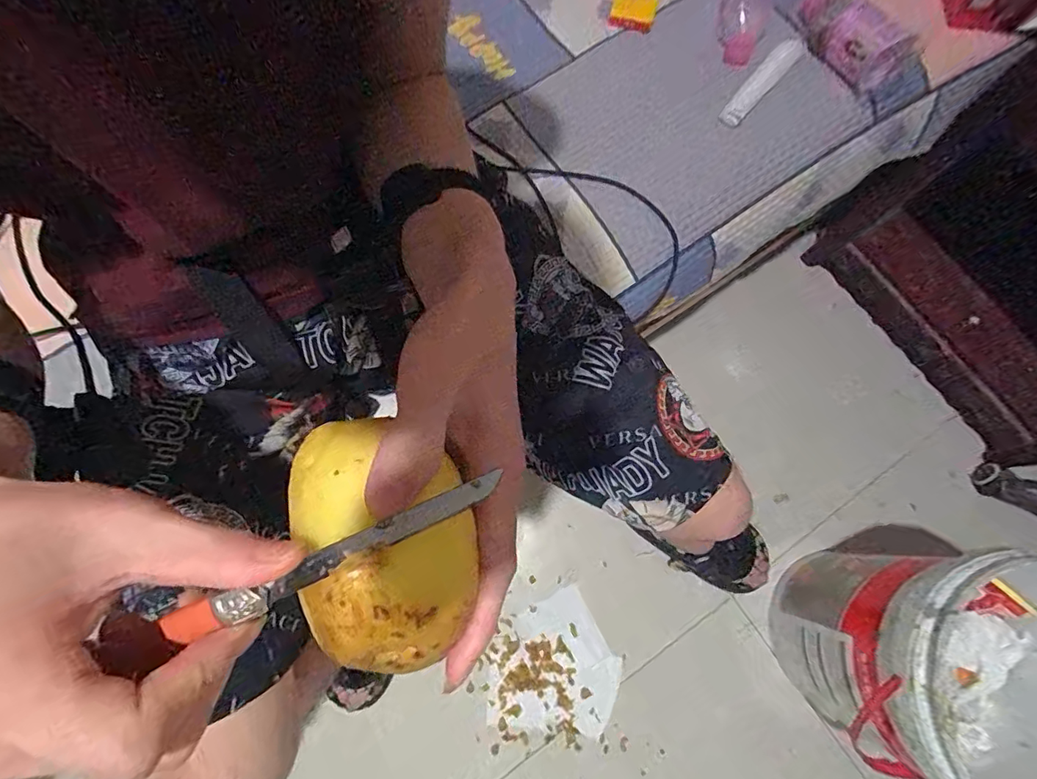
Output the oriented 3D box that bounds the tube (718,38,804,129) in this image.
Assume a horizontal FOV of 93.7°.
[{"bbox_3d":[0.319,-0.402,0.632,0.032,0.020,0.165,38,79,9],"label":"tube"}]

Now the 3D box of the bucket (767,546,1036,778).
[{"bbox_3d":[0.602,0.389,0.689,0.346,0.359,0.294,6,76,1],"label":"bucket"}]

